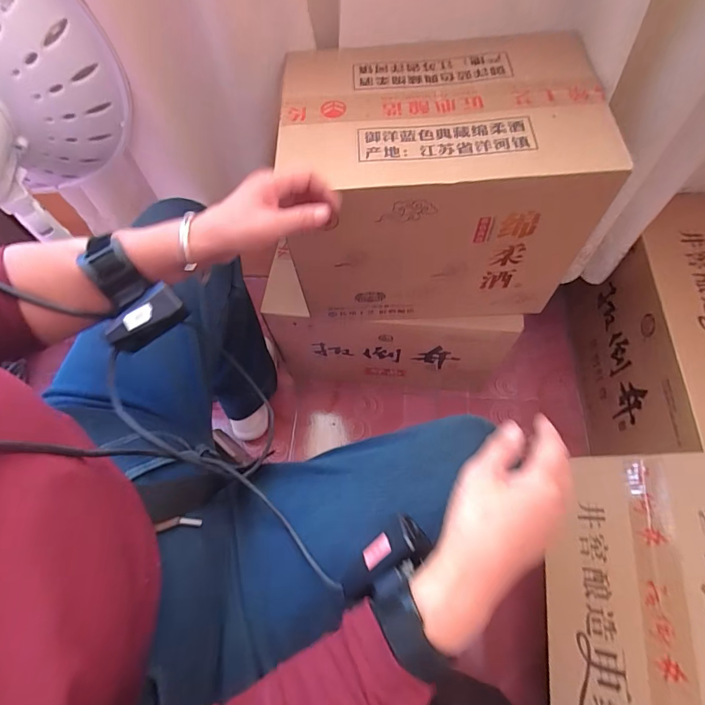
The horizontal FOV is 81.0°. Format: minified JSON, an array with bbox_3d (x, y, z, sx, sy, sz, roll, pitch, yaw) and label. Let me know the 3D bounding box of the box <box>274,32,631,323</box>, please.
[{"bbox_3d":[0.108,-0.231,0.592,0.369,0.261,0.262,-3,64,2],"label":"box"}]

